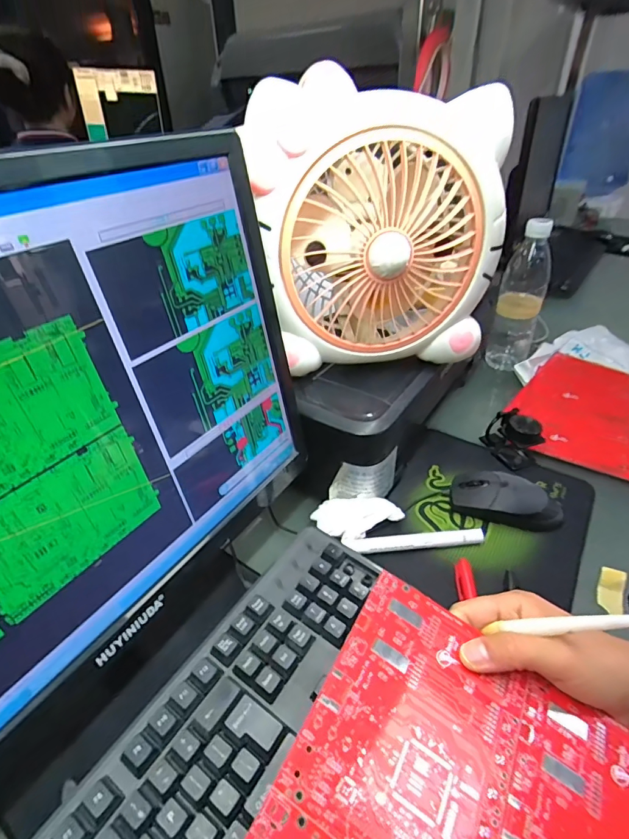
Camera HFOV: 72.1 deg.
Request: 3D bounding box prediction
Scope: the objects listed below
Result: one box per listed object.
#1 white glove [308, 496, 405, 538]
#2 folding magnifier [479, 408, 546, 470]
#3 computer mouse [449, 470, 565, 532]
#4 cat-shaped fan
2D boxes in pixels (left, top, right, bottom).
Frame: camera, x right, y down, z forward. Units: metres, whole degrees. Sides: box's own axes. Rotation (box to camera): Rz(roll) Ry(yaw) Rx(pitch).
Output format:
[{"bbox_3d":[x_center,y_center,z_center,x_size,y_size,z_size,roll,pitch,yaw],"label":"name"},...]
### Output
[{"bbox_3d":[0.044,0.102,0.454,0.093,0.025,0.037,3,37,7],"label":"white glove"},{"bbox_3d":[0.252,0.022,0.547,0.044,0.059,0.064,-15,38,-17],"label":"folding magnifier"},{"bbox_3d":[0.210,0.085,0.472,0.117,0.038,0.058,13,39,20],"label":"computer mouse"},{"bbox_3d":[0.059,-0.178,0.430,0.250,0.233,0.116,-15,38,-17],"label":"cat-shaped fan"}]

